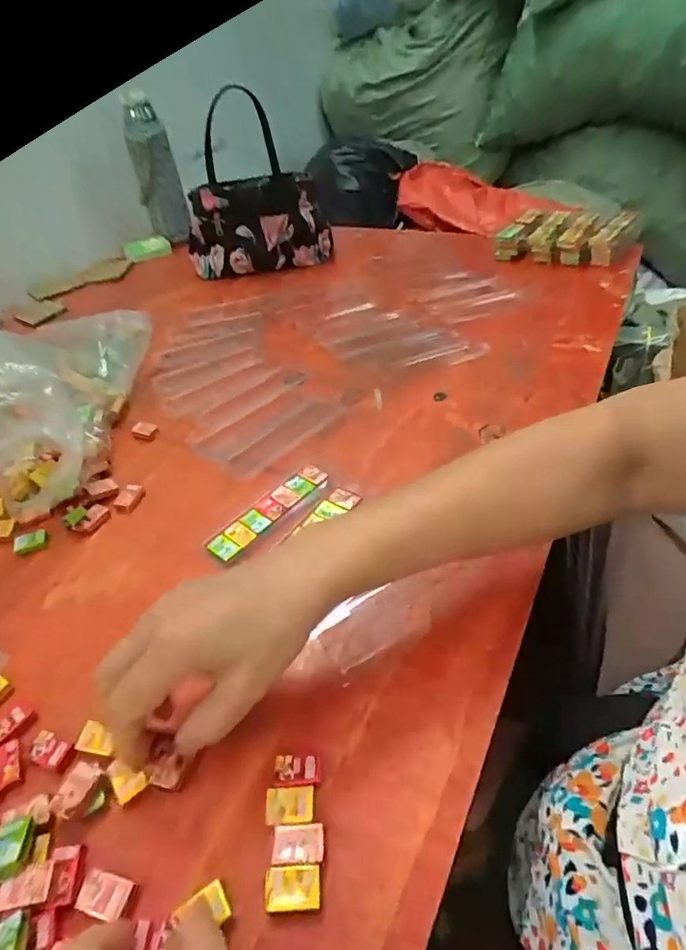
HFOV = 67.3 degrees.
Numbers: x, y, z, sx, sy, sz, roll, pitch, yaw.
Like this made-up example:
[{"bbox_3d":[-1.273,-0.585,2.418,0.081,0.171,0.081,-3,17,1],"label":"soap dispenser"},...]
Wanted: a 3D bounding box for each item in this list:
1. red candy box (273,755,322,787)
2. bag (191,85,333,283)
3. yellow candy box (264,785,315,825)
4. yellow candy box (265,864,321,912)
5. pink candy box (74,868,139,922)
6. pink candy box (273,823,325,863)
[{"bbox_3d":[-0.025,0.163,0.285,0.026,0.007,0.017,-5,44,2],"label":"red candy box"},{"bbox_3d":[-0.145,-0.438,0.790,0.211,0.210,0.145,-16,44,-9],"label":"bag"},{"bbox_3d":[-0.028,0.174,0.272,0.025,0.006,0.017,-5,44,2],"label":"yellow candy box"},{"bbox_3d":[-0.024,0.198,0.248,0.026,0.007,0.017,-5,44,3],"label":"yellow candy box"},{"bbox_3d":[-0.116,0.205,0.252,0.027,0.010,0.017,8,46,15],"label":"pink candy box"},{"bbox_3d":[-0.022,0.186,0.260,0.025,0.005,0.016,-4,44,4],"label":"pink candy box"}]

